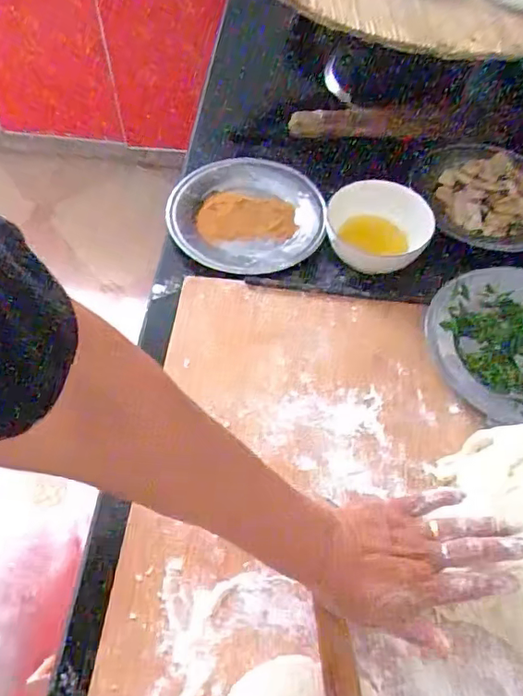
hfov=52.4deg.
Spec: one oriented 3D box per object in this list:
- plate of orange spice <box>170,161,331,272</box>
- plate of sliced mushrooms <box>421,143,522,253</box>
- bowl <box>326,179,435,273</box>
[{"bbox_3d":[-0.021,-0.180,0.724,0.207,0.033,0.196,1,59,-2],"label":"plate of orange spice"},{"bbox_3d":[0.310,-0.206,0.722,0.182,0.038,0.152,20,60,9],"label":"plate of sliced mushrooms"},{"bbox_3d":[0.147,-0.150,0.668,0.130,0.059,0.115,16,58,8],"label":"bowl"}]

